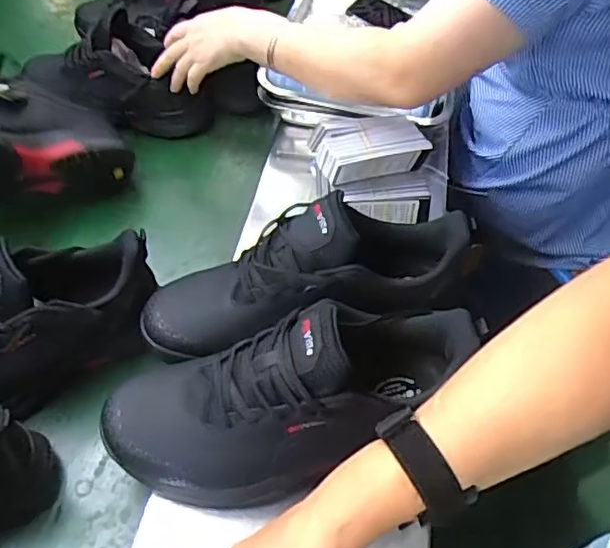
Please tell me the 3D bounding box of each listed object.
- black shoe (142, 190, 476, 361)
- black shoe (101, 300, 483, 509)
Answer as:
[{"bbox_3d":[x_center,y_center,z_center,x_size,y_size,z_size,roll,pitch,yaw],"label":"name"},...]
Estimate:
[{"bbox_3d":[-0.002,-0.002,0.540,0.286,0.109,0.099,-8,50,-7],"label":"black shoe"},{"bbox_3d":[-0.013,0.095,0.486,0.305,0.146,0.103,-20,52,-1],"label":"black shoe"}]

